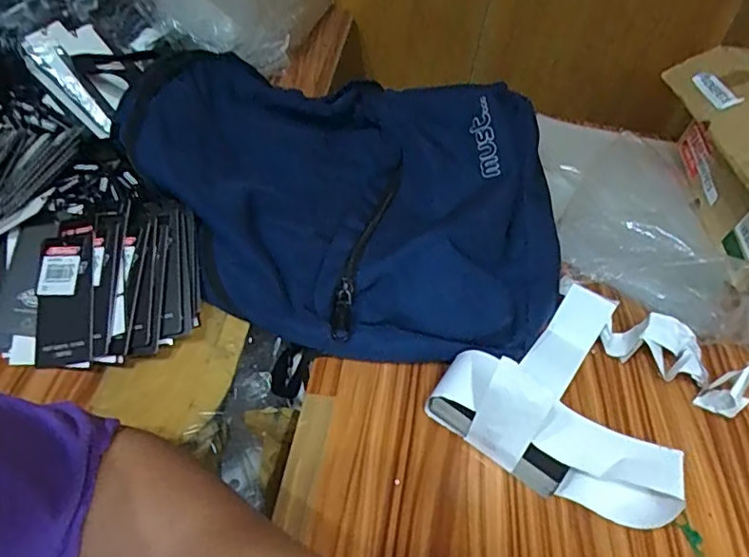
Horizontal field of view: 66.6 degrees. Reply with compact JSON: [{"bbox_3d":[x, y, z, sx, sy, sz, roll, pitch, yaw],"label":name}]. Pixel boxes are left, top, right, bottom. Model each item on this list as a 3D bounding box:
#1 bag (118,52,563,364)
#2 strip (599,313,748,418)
[{"bbox_3d":[-0.020,-0.095,0.552,0.410,0.133,0.318,17,47,10],"label":"bag"},{"bbox_3d":[0.263,0.061,0.490,0.117,0.047,0.048,32,51,22],"label":"strip"}]

